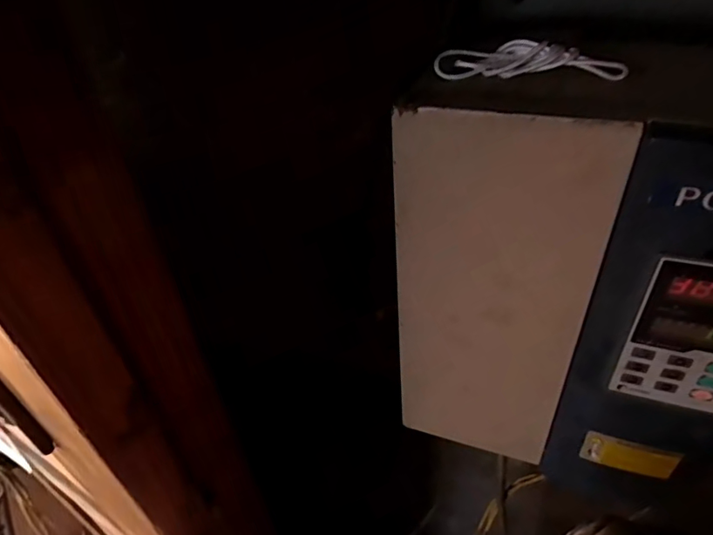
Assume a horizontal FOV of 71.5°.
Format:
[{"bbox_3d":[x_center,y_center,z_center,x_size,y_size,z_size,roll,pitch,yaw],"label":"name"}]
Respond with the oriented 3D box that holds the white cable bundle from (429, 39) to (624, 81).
[{"bbox_3d":[0.116,-0.142,0.339,0.119,0.016,0.041,4,41,12],"label":"white cable bundle"}]

